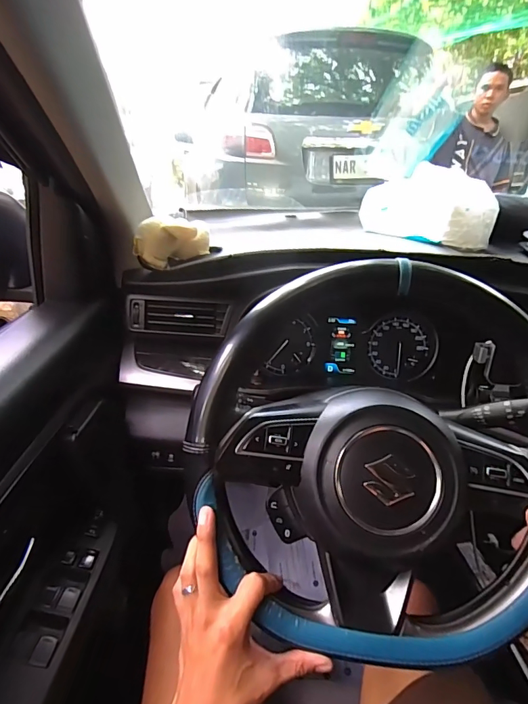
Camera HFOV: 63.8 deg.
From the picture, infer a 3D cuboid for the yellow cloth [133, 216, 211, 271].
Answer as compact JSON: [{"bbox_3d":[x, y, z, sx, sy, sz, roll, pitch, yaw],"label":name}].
[{"bbox_3d":[-0.125,-0.158,0.605,0.050,0.061,0.111,16,27,36],"label":"yellow cloth"}]

